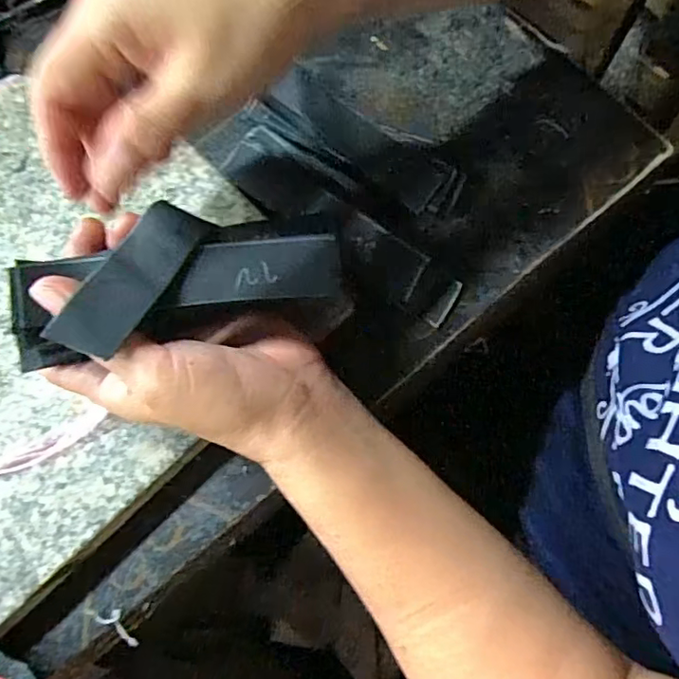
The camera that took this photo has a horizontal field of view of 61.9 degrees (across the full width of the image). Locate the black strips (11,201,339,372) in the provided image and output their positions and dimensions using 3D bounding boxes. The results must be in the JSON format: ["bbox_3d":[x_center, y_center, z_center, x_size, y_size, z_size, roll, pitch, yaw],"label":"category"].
[{"bbox_3d":[-0.064,-0.024,0.234,0.129,0.022,0.057,-12,73,-14],"label":"black strips"}]

